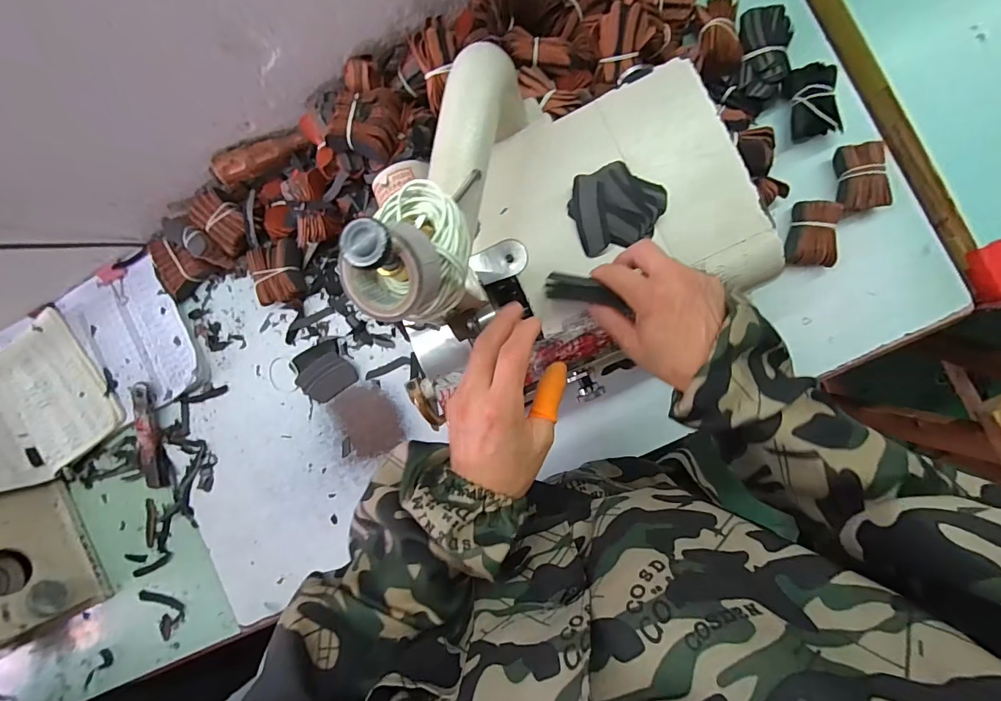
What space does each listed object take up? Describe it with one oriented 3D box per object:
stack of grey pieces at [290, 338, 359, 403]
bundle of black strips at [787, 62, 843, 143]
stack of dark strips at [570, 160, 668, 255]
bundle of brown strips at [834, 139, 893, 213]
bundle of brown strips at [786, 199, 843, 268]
[{"bbox_3d":[-0.238,0.028,0.580,0.073,0.009,0.072,-35,87,5],"label":"stack of grey pieces"},{"bbox_3d":[0.351,-0.278,0.485,0.047,0.028,0.071,-9,90,6],"label":"bundle of black strips"},{"bbox_3d":[0.106,-0.131,0.389,0.082,0.014,0.071,-19,89,6],"label":"stack of dark strips"},{"bbox_3d":[0.404,-0.193,0.482,0.047,0.026,0.073,-2,90,6],"label":"bundle of brown strips"},{"bbox_3d":[0.355,-0.133,0.492,0.047,0.027,0.069,7,91,6],"label":"bundle of brown strips"}]

